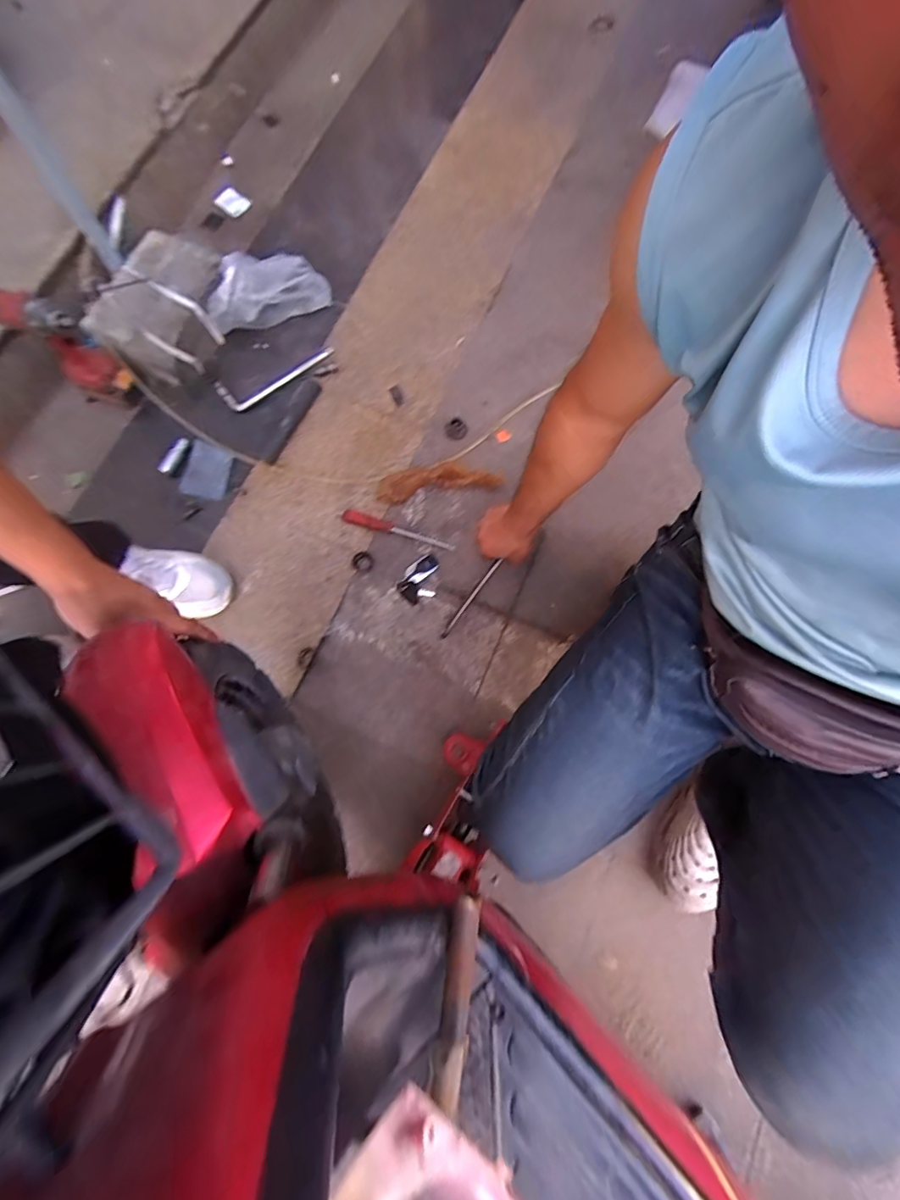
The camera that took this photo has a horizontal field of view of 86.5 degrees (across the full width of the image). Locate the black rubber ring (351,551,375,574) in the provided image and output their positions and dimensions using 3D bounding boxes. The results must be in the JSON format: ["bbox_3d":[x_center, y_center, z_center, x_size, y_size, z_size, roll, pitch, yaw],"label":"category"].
[{"bbox_3d":[-0.166,-0.071,0.911,0.042,0.010,0.040,0,78,-1],"label":"black rubber ring"}]

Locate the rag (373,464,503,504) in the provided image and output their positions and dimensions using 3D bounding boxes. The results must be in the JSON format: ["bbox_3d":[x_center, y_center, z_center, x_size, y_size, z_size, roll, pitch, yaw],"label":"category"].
[{"bbox_3d":[-0.023,-0.233,0.937,0.242,0.037,0.063,-8,75,-1],"label":"rag"}]

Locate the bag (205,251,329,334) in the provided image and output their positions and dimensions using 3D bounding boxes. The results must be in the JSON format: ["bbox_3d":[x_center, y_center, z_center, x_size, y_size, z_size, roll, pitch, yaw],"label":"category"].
[{"bbox_3d":[-0.372,-0.635,0.993,0.093,0.132,0.271,40,50,7],"label":"bag"}]

